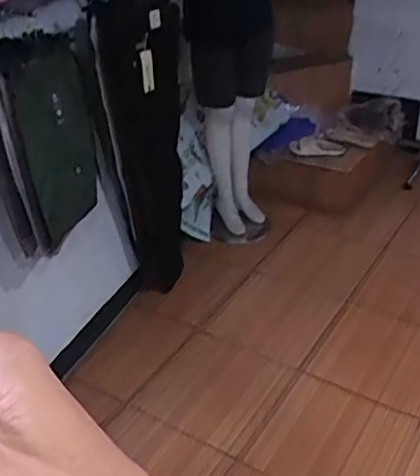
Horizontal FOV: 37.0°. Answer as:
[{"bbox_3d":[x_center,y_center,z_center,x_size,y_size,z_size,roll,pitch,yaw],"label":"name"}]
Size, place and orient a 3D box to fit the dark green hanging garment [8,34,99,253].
[{"bbox_3d":[-0.386,-0.263,1.665,0.044,0.523,0.335,6,31,17],"label":"dark green hanging garment"}]

